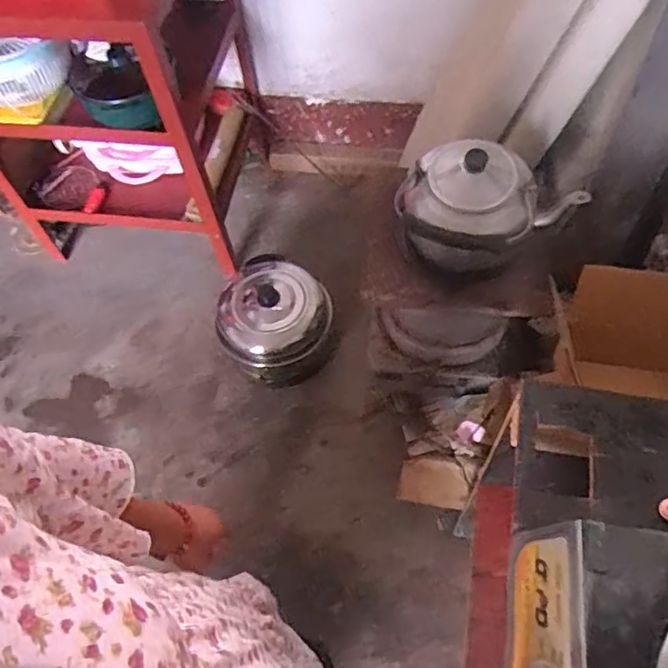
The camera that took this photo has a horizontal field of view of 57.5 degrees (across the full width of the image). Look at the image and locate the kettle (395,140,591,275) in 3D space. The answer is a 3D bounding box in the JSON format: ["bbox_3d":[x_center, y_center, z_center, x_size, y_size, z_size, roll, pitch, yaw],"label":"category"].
[{"bbox_3d":[0.248,-0.215,1.061,0.245,0.176,0.229,-2,59,3],"label":"kettle"}]

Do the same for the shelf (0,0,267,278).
[{"bbox_3d":[-0.547,-0.617,1.554,0.649,0.734,0.506,12,61,11],"label":"shelf"}]

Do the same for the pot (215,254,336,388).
[{"bbox_3d":[-0.155,-0.030,1.546,0.310,0.198,0.264,33,67,21],"label":"pot"}]

